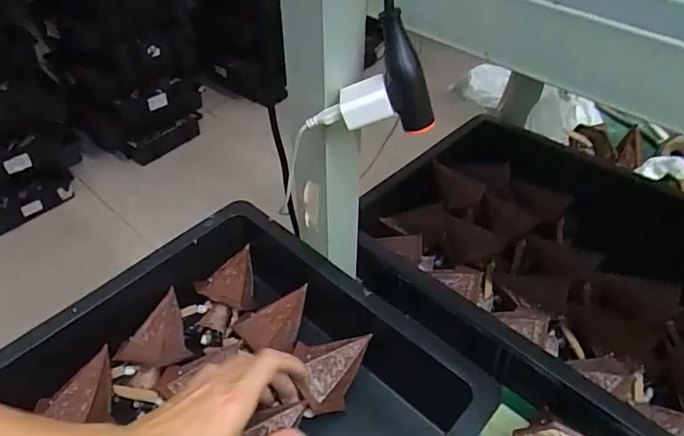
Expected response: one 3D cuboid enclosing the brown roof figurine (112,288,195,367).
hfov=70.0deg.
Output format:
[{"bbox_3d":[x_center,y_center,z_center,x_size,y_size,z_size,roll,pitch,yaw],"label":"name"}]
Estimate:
[{"bbox_3d":[-0.162,0.109,0.450,0.046,0.027,0.074,20,49,17],"label":"brown roof figurine"}]

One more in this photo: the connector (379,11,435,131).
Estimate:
[{"bbox_3d":[0.040,-0.091,0.309,0.022,0.075,0.019,-32,29,-24],"label":"connector"}]

